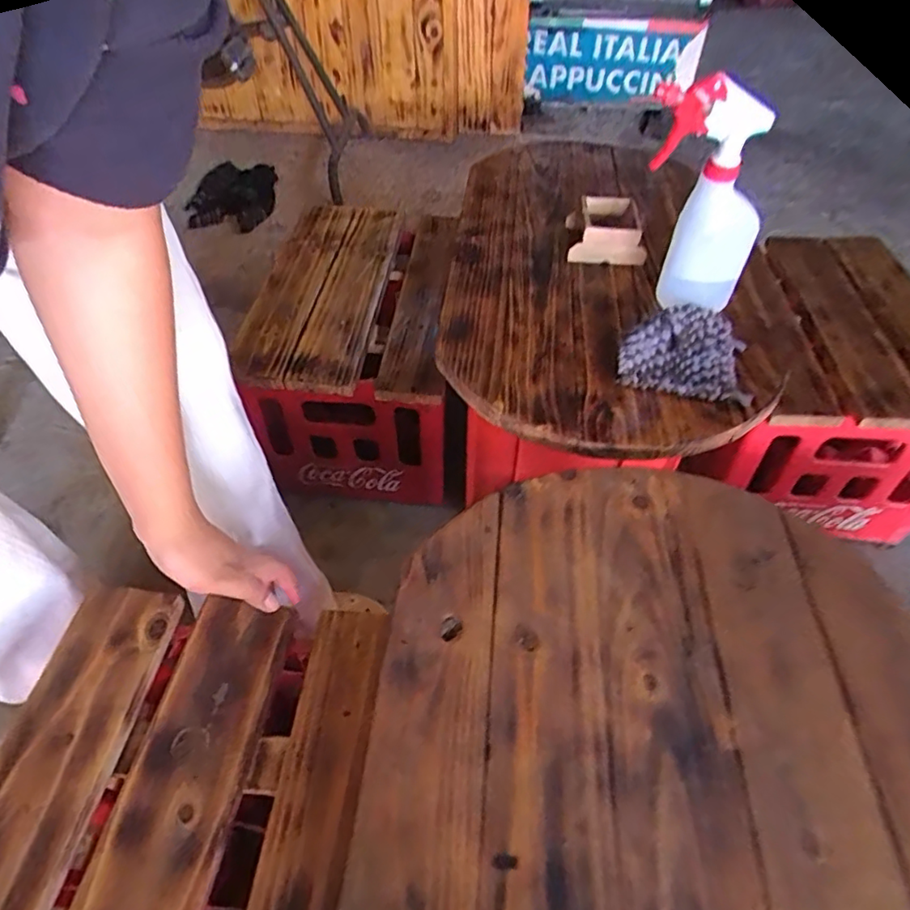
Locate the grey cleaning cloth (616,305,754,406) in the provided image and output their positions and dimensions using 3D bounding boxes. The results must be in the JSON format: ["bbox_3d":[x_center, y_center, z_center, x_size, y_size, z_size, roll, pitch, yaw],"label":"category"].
[{"bbox_3d":[0.242,-0.115,0.616,0.132,0.040,0.121,8,49,8],"label":"grey cleaning cloth"}]

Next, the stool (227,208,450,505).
[{"bbox_3d":[-0.143,-0.163,0.953,0.270,0.292,0.432,1,46,1],"label":"stool"}]

